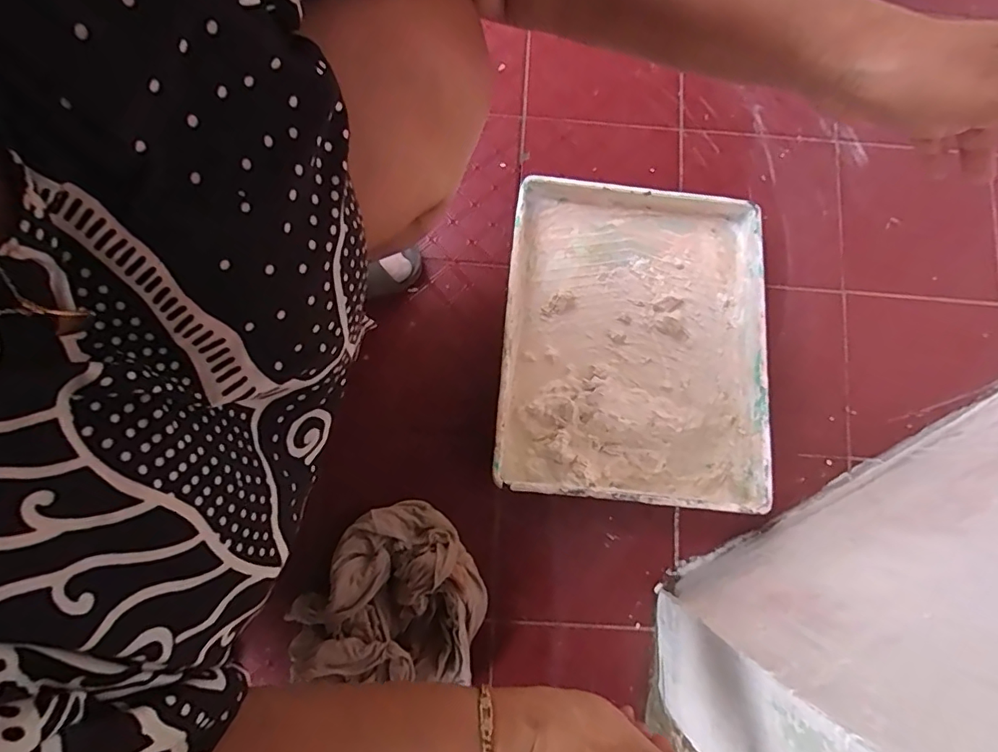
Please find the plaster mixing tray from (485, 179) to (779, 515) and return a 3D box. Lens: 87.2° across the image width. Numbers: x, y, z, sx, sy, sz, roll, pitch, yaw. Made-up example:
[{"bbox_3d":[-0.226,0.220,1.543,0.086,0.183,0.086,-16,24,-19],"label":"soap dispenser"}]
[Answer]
[{"bbox_3d":[0.149,-0.043,0.592,0.284,0.065,0.355,5,79,0],"label":"plaster mixing tray"}]

